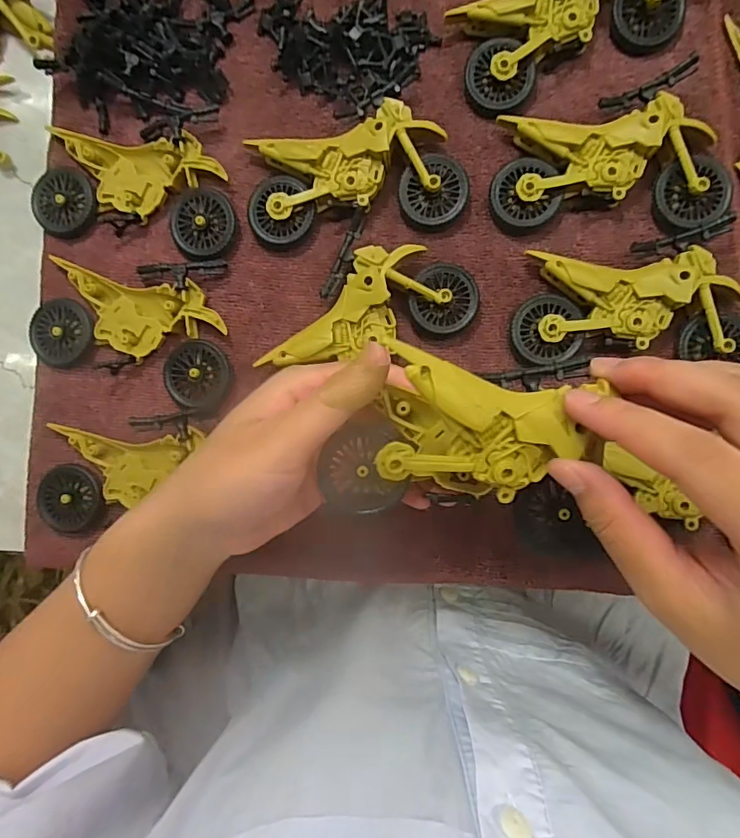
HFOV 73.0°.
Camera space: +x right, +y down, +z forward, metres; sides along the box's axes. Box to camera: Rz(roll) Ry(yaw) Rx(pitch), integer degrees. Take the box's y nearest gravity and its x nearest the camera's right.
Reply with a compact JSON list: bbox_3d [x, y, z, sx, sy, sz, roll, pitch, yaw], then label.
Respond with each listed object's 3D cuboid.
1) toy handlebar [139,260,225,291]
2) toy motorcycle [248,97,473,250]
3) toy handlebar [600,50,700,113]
[{"bbox_3d":[-0.103,-0.078,0.276,0.046,0.014,0.015,-6,89,4],"label":"toy handlebar"},{"bbox_3d":[-0.008,-0.130,0.268,0.114,0.020,0.059,-6,89,4],"label":"toy motorcycle"},{"bbox_3d":[0.142,-0.168,0.255,0.046,0.007,0.011,-20,88,16],"label":"toy handlebar"}]

